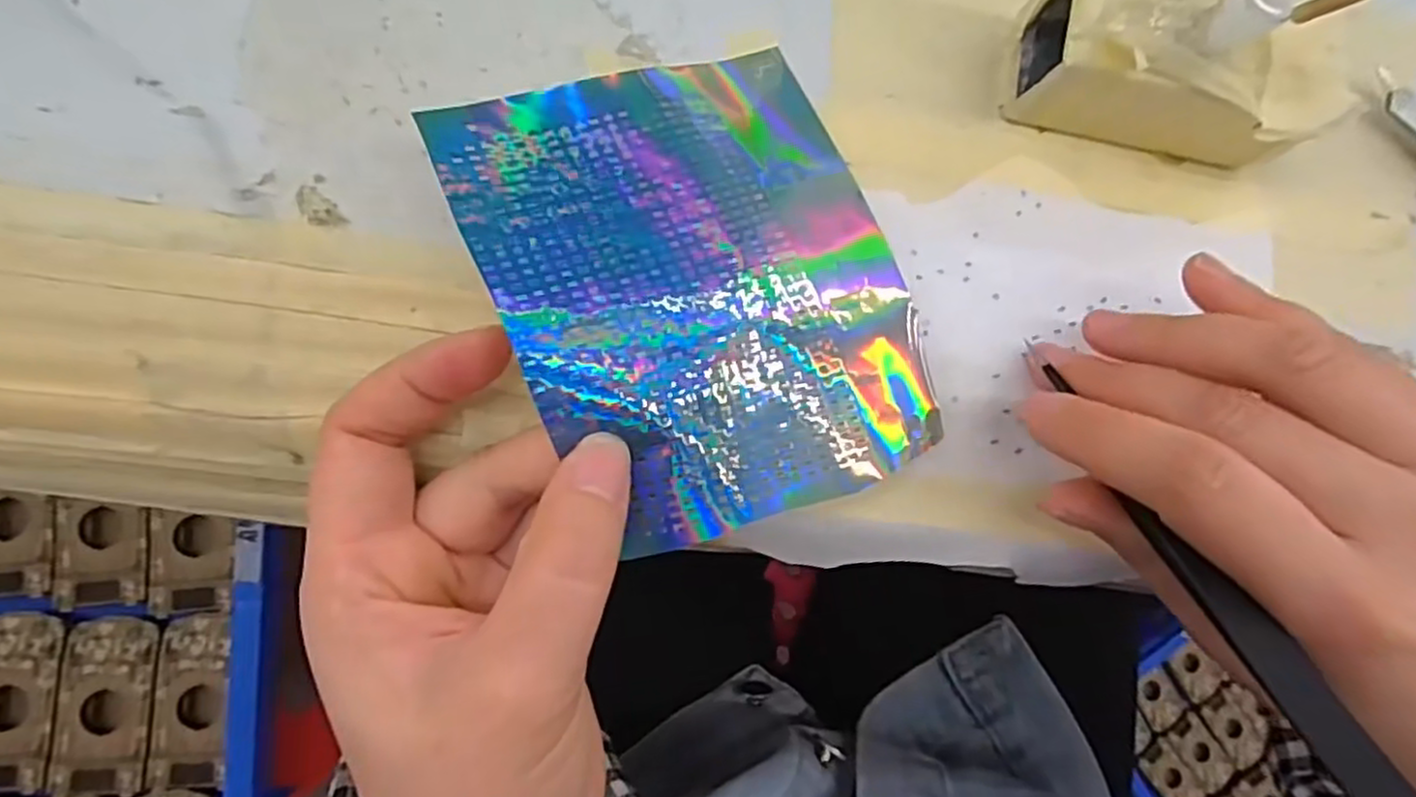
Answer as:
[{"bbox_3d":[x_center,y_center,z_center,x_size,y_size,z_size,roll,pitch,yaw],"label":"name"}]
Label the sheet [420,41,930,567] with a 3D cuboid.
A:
[{"bbox_3d":[0.000,-0.030,0.181,0.103,0.012,0.120,-20,83,-23],"label":"sheet"}]

